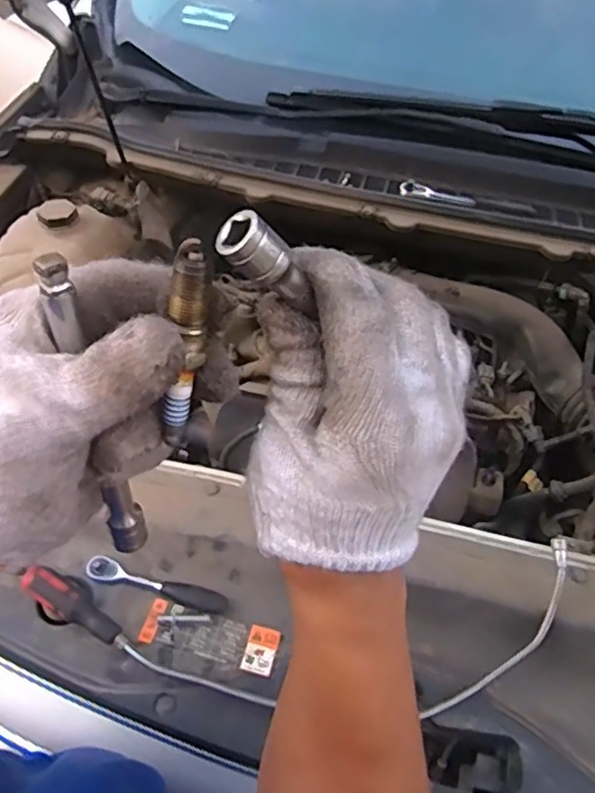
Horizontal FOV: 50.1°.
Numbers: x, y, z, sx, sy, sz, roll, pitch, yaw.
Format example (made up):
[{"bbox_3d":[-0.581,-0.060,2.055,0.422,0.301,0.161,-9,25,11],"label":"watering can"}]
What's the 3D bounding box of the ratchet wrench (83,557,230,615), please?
[{"bbox_3d":[-0.144,0.195,0.654,0.148,0.019,0.022,12,49,7],"label":"ratchet wrench"}]

